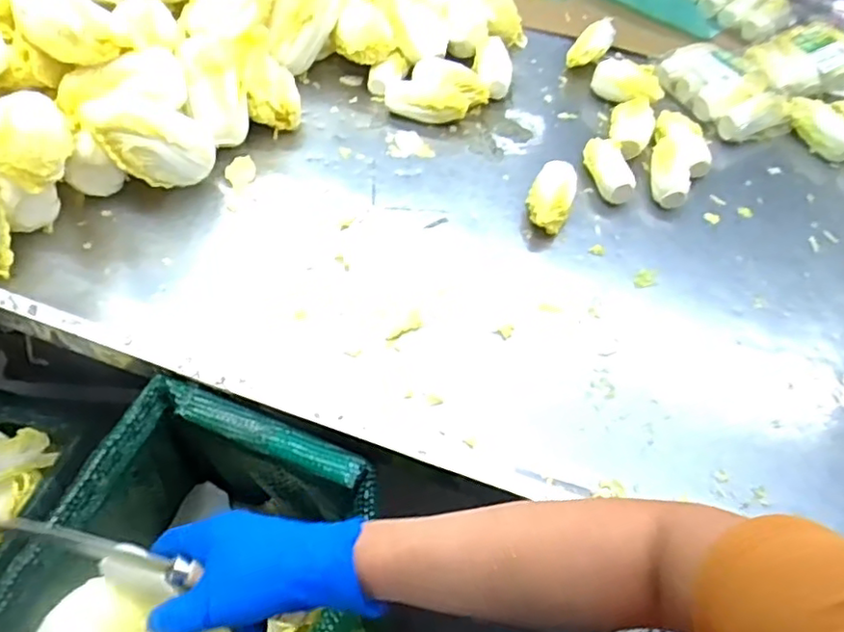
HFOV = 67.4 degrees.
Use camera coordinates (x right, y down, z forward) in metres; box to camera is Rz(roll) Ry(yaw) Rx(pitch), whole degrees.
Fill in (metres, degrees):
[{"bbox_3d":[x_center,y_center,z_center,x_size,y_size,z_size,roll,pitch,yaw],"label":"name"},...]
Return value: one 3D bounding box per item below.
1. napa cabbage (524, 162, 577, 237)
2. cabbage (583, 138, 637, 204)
[{"bbox_3d":[0.159,-0.146,0.784,0.054,0.065,0.097,14,54,6],"label":"napa cabbage"},{"bbox_3d":[0.241,-0.191,0.823,0.042,0.040,0.099,-11,56,-11],"label":"cabbage"}]

